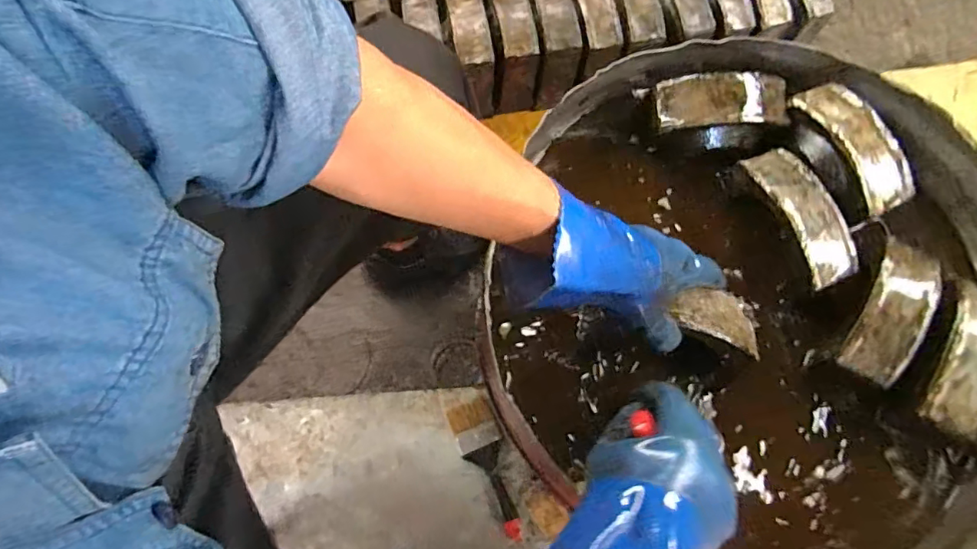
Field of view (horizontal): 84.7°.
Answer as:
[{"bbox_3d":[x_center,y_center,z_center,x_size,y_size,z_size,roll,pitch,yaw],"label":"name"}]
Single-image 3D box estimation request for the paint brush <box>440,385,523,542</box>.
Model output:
[{"bbox_3d":[-0.008,0.277,0.805,0.066,0.027,0.229,-17,72,-7],"label":"paint brush"}]

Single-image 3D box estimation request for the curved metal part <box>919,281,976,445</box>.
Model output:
[{"bbox_3d":[0.475,0.080,0.520,0.064,0.034,0.153,32,73,9],"label":"curved metal part"}]

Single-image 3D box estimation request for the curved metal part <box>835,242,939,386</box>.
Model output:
[{"bbox_3d":[0.410,0.032,0.538,0.057,0.025,0.157,34,73,10],"label":"curved metal part"}]

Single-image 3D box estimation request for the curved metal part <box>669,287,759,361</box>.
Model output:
[{"bbox_3d":[0.224,0.039,0.520,0.097,0.011,0.055,23,64,-13],"label":"curved metal part"}]

